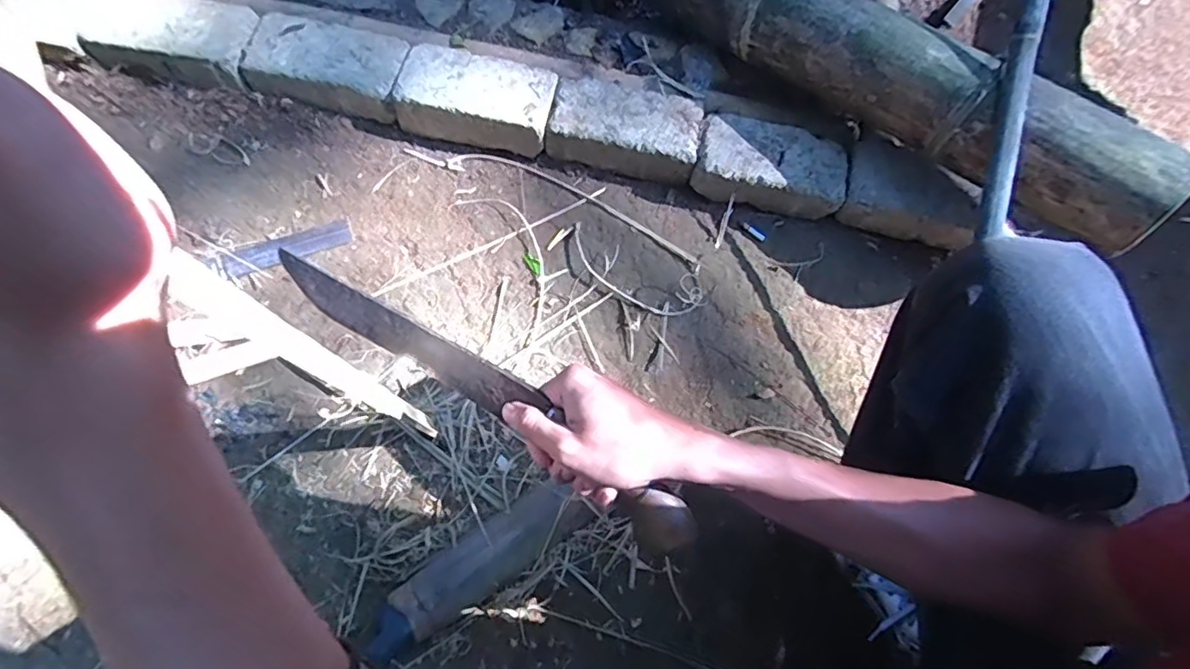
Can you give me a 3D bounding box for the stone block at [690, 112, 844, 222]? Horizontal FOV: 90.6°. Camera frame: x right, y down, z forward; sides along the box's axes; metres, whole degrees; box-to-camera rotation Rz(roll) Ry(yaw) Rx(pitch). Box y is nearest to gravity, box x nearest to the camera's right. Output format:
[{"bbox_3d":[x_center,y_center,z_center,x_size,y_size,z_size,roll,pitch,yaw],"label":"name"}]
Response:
[{"bbox_3d":[0.247,-0.239,0.842,0.204,0.077,0.108,12,70,1],"label":"stone block"}]

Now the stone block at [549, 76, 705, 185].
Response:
[{"bbox_3d":[0.045,-0.293,0.845,0.206,0.075,0.120,12,70,2],"label":"stone block"}]

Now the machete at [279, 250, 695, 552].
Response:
[{"bbox_3d":[-0.082,0.037,0.410,0.344,0.034,0.033,32,70,10],"label":"machete"}]

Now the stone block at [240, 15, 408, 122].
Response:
[{"bbox_3d":[-0.368,-0.376,0.840,0.205,0.077,0.116,10,69,1],"label":"stone block"}]

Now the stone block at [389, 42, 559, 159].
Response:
[{"bbox_3d":[-0.162,-0.334,0.841,0.208,0.077,0.118,11,70,1],"label":"stone block"}]

